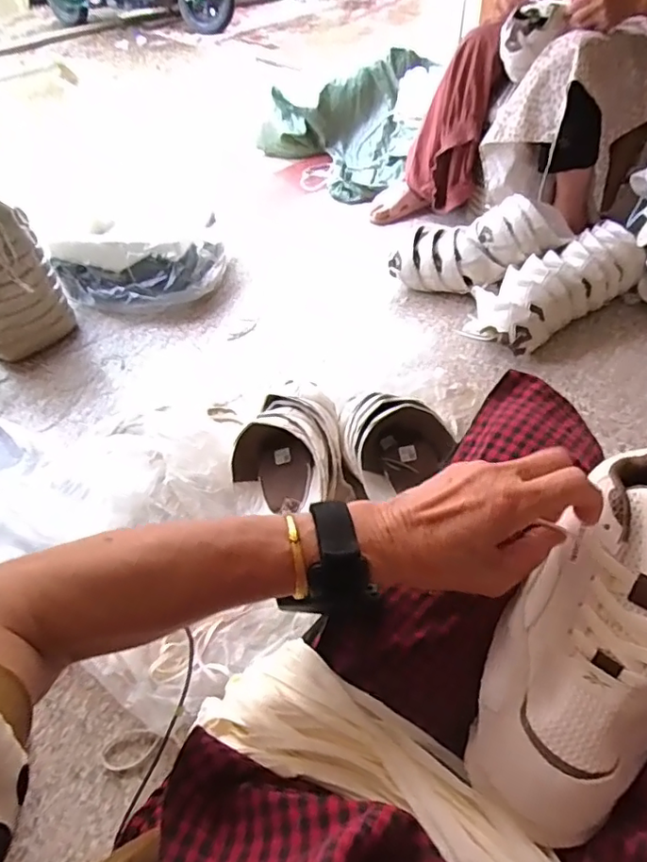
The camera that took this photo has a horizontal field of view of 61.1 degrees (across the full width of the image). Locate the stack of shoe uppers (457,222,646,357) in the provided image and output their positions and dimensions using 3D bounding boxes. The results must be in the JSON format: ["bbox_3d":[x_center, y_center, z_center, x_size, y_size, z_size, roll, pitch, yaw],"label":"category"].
[{"bbox_3d":[0.484,-0.302,1.154,0.379,0.123,0.173,-30,52,-4],"label":"stack of shoe uppers"}]

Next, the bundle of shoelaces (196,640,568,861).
[{"bbox_3d":[0.076,0.243,0.291,0.361,0.051,0.096,33,60,29],"label":"bundle of shoelaces"}]

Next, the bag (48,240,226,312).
[{"bbox_3d":[-0.443,-0.380,1.330,0.391,0.147,0.135,-7,49,-1],"label":"bag"}]

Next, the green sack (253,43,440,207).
[{"bbox_3d":[0.064,-0.936,1.688,0.537,0.234,0.501,-4,49,2],"label":"green sack"}]

